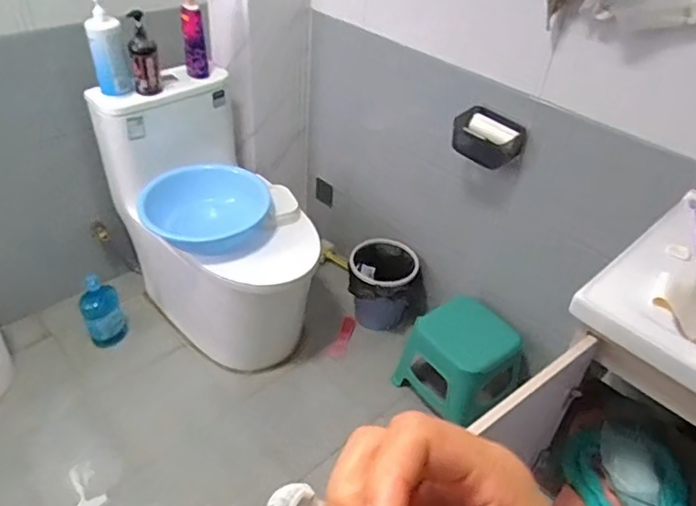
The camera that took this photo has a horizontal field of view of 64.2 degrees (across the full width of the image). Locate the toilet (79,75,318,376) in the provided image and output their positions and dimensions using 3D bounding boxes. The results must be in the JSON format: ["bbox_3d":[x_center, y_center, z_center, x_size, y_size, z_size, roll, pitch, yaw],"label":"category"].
[{"bbox_3d":[-0.347,-0.067,1.503,0.355,0.649,0.585,-28,50,-34],"label":"toilet"}]

